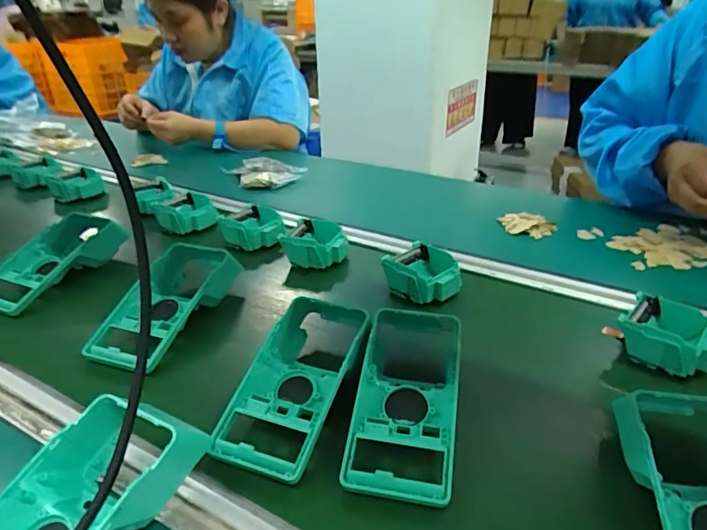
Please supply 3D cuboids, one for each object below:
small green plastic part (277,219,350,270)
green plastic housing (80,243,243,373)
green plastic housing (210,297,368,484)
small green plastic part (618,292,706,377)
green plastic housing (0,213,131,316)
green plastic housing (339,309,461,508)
[{"bbox_3d":[-0.052,-0.031,0.701,0.096,0.036,0.095,0,28,3],"label":"small green plastic part"},{"bbox_3d":[-0.205,0.041,0.557,0.110,0.052,0.178,3,29,8],"label":"green plastic housing"},{"bbox_3d":[-0.046,0.097,0.445,0.089,0.050,0.178,10,30,20],"label":"green plastic housing"},{"bbox_3d":[0.311,0.068,0.502,0.078,0.035,0.078,20,35,34],"label":"small green plastic part"},{"bbox_3d":[-0.382,-0.004,0.647,0.104,0.051,0.183,12,31,23],"label":"green plastic housing"},{"bbox_3d":[0.046,0.101,0.431,0.081,0.052,0.190,4,29,11],"label":"green plastic housing"}]

